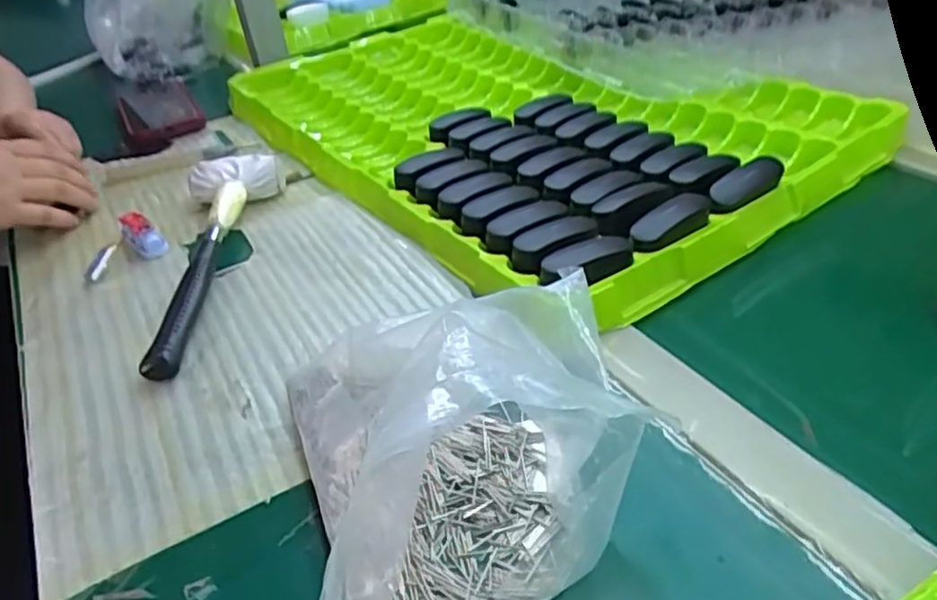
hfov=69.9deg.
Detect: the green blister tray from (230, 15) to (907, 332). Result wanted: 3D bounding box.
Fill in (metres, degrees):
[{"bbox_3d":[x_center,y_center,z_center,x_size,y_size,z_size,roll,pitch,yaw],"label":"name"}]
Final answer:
[{"bbox_3d":[0.036,-0.190,0.659,0.387,0.042,0.587,-27,42,-25],"label":"green blister tray"}]

